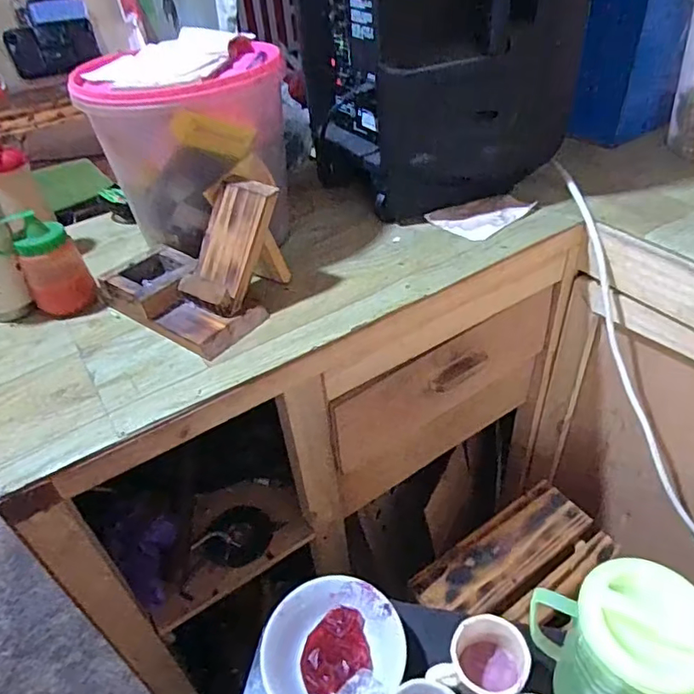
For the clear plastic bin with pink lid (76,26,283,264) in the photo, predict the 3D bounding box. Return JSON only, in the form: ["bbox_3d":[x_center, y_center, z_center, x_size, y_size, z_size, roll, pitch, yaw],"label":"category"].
[{"bbox_3d":[-0.195,-0.256,0.732,0.211,0.236,0.239,30,54,35],"label":"clear plastic bin with pink lid"}]

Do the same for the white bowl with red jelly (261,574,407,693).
[{"bbox_3d":[-0.013,0.344,0.610,0.152,0.066,0.148,-4,41,4],"label":"white bowl with red jelly"}]

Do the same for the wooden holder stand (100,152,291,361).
[{"bbox_3d":[-0.170,-0.123,0.662,0.193,0.127,0.208,24,50,31],"label":"wooden holder stand"}]

